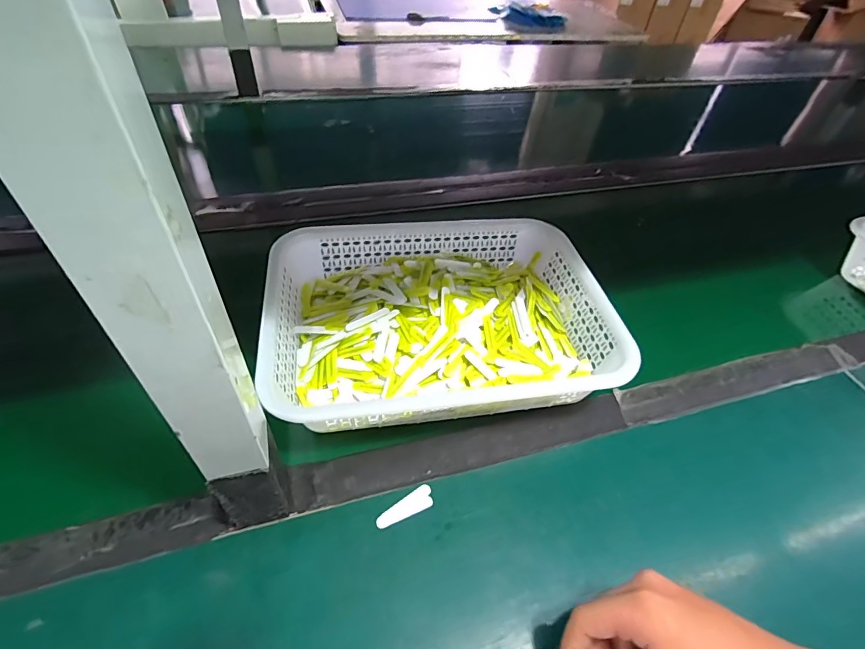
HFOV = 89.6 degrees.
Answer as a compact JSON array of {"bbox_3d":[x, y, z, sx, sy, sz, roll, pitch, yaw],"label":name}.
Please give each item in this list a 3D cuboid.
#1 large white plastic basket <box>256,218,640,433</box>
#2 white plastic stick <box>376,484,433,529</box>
[{"bbox_3d":[0.004,-0.009,0.491,0.350,0.082,0.244,-5,47,-9],"label":"large white plastic basket"},{"bbox_3d":[-0.024,0.161,0.382,0.053,0.004,0.019,-22,52,-23],"label":"white plastic stick"}]

